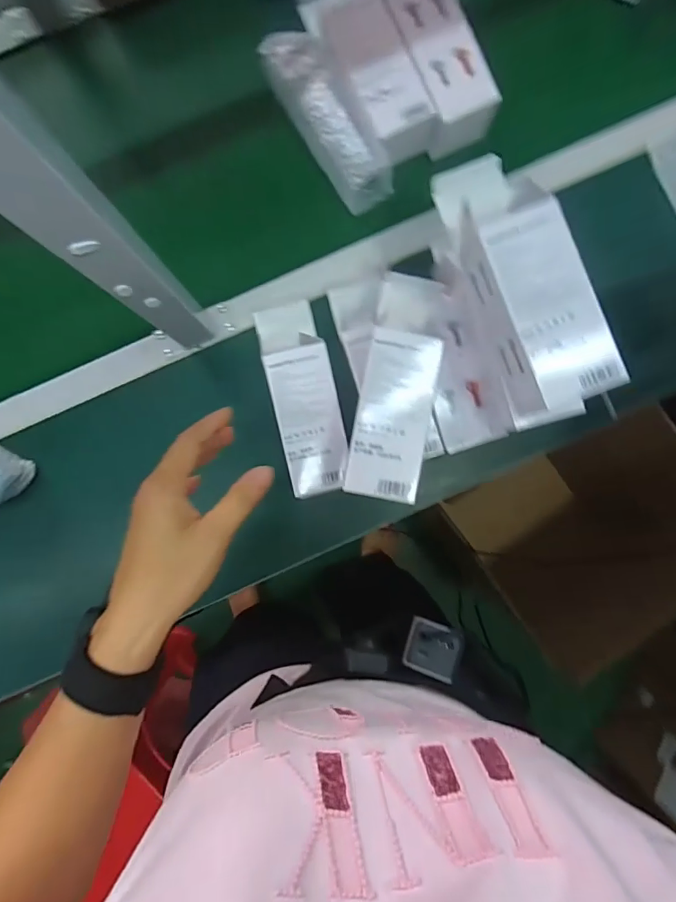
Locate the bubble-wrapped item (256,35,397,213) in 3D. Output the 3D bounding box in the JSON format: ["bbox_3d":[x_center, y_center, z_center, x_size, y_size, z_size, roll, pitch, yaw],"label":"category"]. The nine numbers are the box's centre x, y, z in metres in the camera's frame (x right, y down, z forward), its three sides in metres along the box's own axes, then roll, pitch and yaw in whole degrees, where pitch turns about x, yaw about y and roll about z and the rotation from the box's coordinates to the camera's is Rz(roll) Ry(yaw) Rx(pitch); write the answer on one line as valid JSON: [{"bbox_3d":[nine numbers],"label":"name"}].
[{"bbox_3d":[-0.013,-0.391,0.563,0.068,0.066,0.201,-29,89,-1],"label":"bubble-wrapped item"}]

